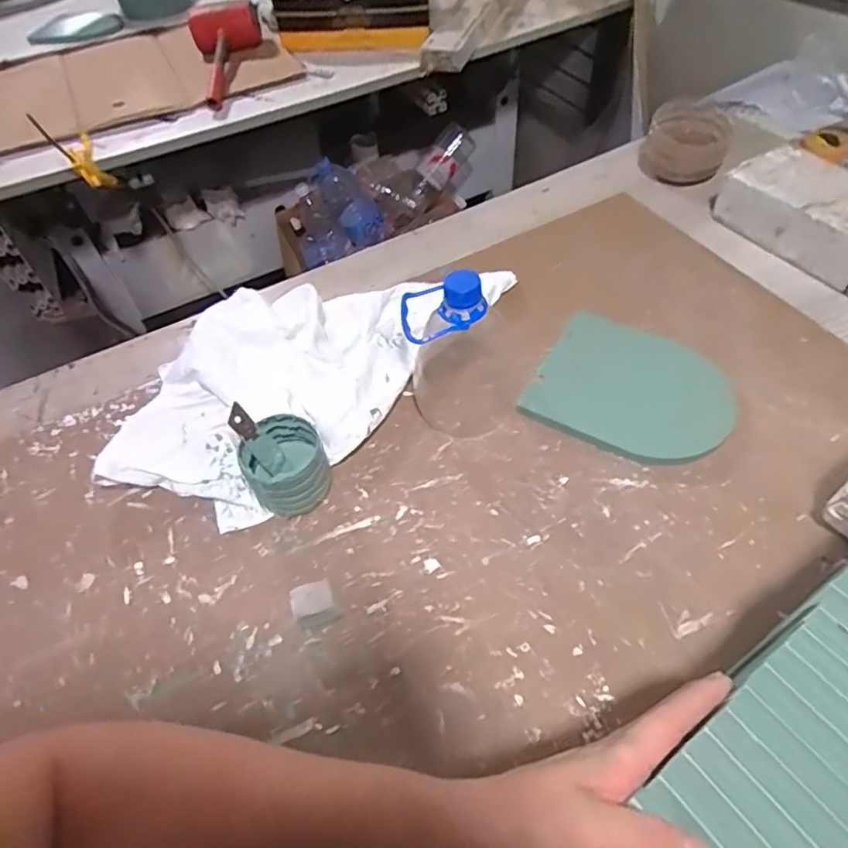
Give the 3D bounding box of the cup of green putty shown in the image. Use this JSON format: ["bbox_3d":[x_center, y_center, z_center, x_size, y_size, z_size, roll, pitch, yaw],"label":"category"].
[{"bbox_3d":[-0.112,0.037,0.476,0.063,0.071,0.061,-3,52,3],"label":"cup of green putty"}]

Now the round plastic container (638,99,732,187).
[{"bbox_3d":[0.334,-0.360,0.732,0.103,0.064,0.097,16,56,17],"label":"round plastic container"}]

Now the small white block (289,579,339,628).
[{"bbox_3d":[-0.081,0.134,0.423,0.030,0.030,0.022,-17,53,-8],"label":"small white block"}]

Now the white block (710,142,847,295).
[{"bbox_3d":[0.435,-0.225,0.622,0.104,0.063,0.212,-30,56,-17],"label":"white block"}]

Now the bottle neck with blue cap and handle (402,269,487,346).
[{"bbox_3d":[0.015,-0.093,0.457,0.068,0.040,0.035,-17,53,-7],"label":"bottle neck with blue cap and handle"}]

